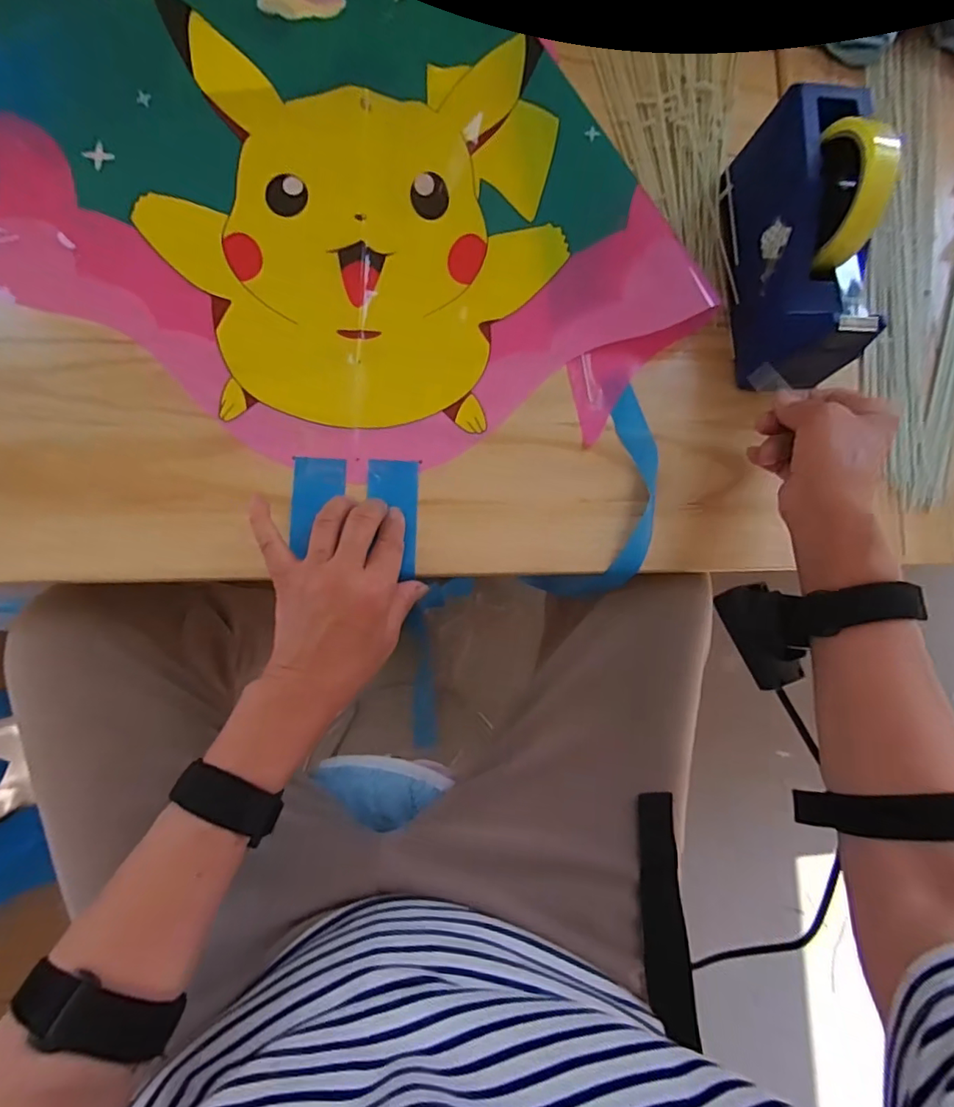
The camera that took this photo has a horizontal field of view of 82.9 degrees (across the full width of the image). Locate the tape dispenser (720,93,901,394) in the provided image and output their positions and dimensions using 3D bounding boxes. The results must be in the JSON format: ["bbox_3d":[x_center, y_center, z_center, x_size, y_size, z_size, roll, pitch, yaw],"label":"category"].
[{"bbox_3d":[0.259,-0.241,0.420,0.080,0.118,0.207,3,85,-6],"label":"tape dispenser"}]

